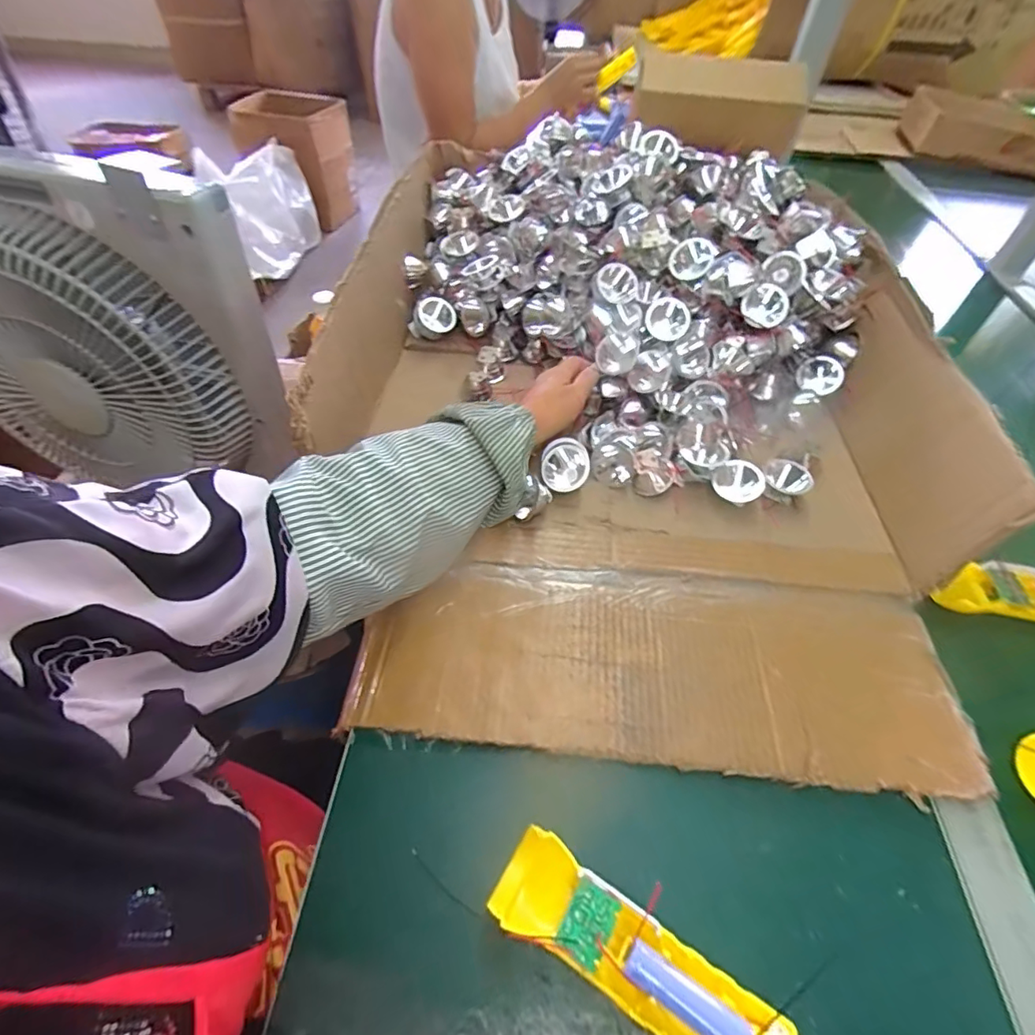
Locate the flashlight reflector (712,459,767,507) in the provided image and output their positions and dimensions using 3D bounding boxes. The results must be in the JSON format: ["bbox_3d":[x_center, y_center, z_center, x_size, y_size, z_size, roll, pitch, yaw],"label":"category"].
[{"bbox_3d":[0.207,-0.034,0.493,0.043,0.022,0.037,22,98,19],"label":"flashlight reflector"}]

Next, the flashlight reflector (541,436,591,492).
[{"bbox_3d":[0.045,-0.048,0.494,0.049,0.043,0.017,-32,23,-17],"label":"flashlight reflector"}]

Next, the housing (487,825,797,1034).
[{"bbox_3d":[0.063,0.239,0.282,0.160,0.031,0.046,28,55,19],"label":"housing"}]

